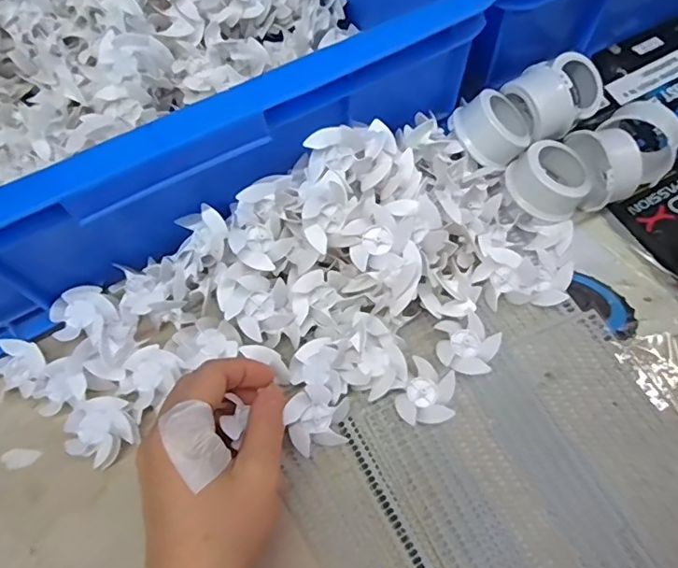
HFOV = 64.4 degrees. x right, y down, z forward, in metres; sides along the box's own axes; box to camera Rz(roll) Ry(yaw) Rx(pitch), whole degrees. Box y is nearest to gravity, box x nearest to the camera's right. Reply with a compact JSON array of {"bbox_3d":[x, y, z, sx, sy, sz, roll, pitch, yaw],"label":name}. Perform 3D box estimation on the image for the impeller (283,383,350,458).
[{"bbox_3d":[-0.012,0.079,0.318,0.037,0.015,0.035,-1,65,2],"label":"impeller"}]

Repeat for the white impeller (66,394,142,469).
[{"bbox_3d":[-0.141,0.087,0.318,0.037,0.015,0.036,-1,65,2],"label":"white impeller"}]

